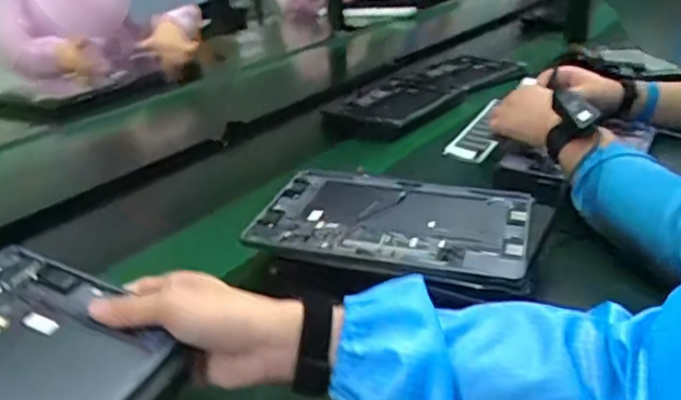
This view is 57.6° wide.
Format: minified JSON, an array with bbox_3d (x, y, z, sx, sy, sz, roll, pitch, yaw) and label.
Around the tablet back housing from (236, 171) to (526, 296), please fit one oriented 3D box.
[{"bbox_3d":[0.051,0.018,0.606,0.256,0.019,0.168,5,27,17],"label":"tablet back housing"}]

